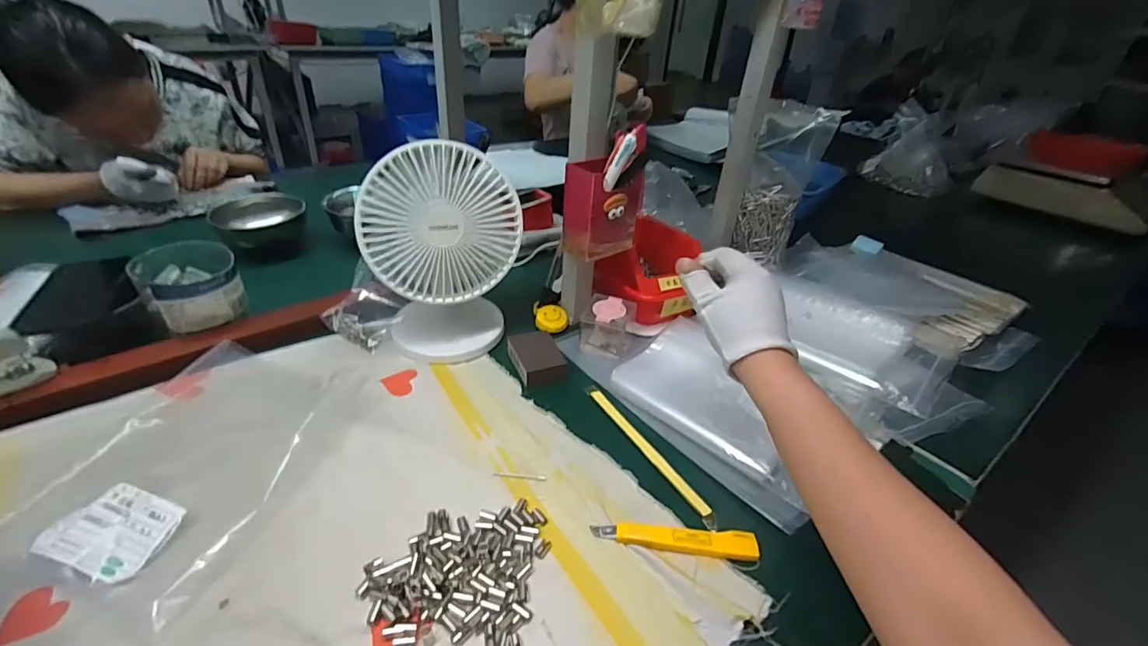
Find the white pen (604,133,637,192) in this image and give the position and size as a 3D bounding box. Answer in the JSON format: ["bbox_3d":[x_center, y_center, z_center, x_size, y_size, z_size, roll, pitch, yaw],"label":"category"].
[{"bbox_3d":[0.045,-0.164,0.514,0.016,0.059,0.010,14,29,-26],"label":"white pen"}]

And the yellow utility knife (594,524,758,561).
[{"bbox_3d":[0.082,0.175,0.403,0.129,0.011,0.022,5,35,0],"label":"yellow utility knife"}]

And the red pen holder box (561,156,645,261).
[{"bbox_3d":[0.031,-0.129,0.559,0.084,0.096,0.049,-21,42,-32],"label":"red pen holder box"}]

